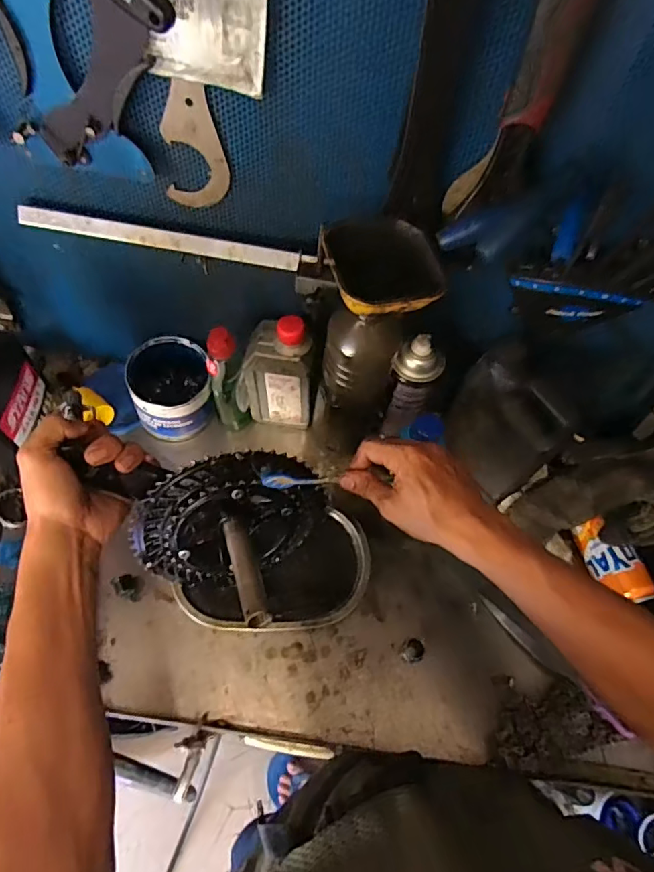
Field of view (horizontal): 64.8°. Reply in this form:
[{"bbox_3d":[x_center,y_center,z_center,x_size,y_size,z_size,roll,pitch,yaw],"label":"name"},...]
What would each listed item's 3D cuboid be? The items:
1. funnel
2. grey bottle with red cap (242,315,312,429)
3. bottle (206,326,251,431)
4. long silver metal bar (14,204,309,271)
[{"bbox_3d":[0.047,-0.131,0.439,0.084,0.073,0.093,-10,61,-9],"label":"funnel"},{"bbox_3d":[-0.057,-0.076,0.635,0.077,0.177,0.052,10,60,2],"label":"grey bottle with red cap"},{"bbox_3d":[-0.124,-0.072,0.642,0.040,0.165,0.061,-10,61,-9],"label":"bottle"},{"bbox_3d":[-0.155,-0.193,0.507,0.281,0.017,0.017,10,27,-1],"label":"long silver metal bar"}]

